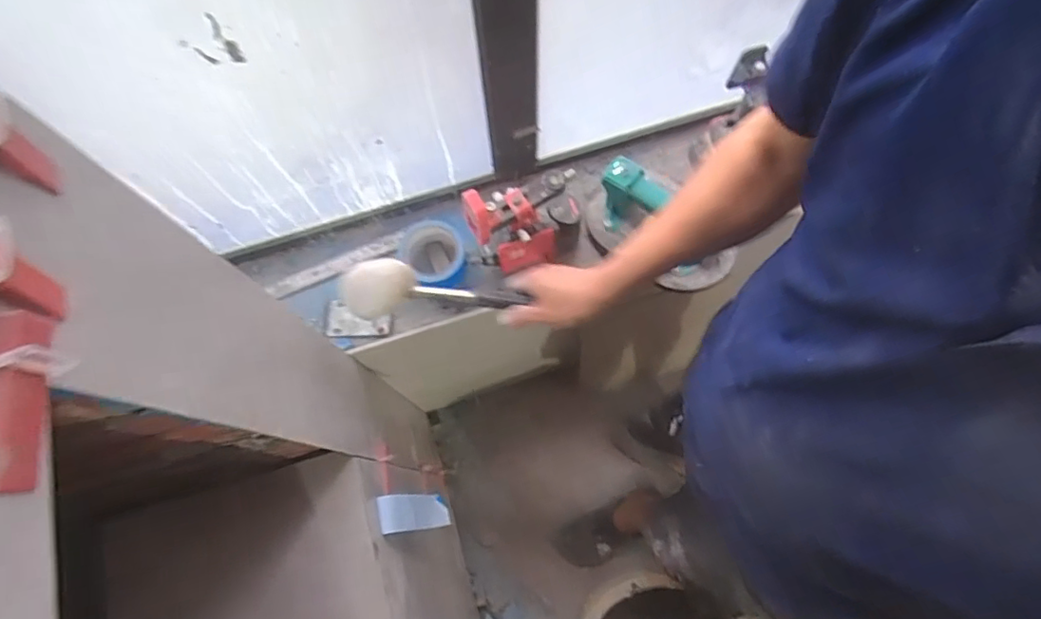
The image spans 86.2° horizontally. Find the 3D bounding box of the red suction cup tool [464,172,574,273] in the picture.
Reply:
[{"bbox_3d":[0.003,-0.121,0.770,0.146,0.213,0.066,-18,72,-5],"label":"red suction cup tool"}]

